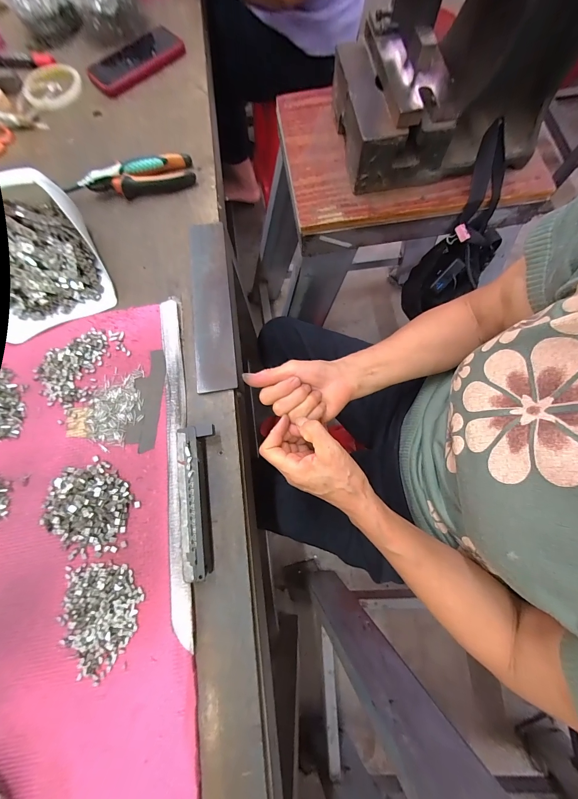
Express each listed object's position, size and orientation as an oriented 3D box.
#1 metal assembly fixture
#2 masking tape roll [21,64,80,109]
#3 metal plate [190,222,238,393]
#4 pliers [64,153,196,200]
[{"bbox_3d":[-0.097,0.104,0.310,0.028,0.026,0.147,-7,75,-1],"label":"metal assembly fixture"},{"bbox_3d":[-0.412,-0.545,0.509,0.097,0.012,0.101,0,75,1],"label":"masking tape roll"},{"bbox_3d":[-0.103,-0.130,0.388,0.051,0.009,0.246,-8,75,4],"label":"metal plate"},{"bbox_3d":[-0.230,-0.323,0.431,0.177,0.035,0.047,-18,75,-4],"label":"pliers"}]

